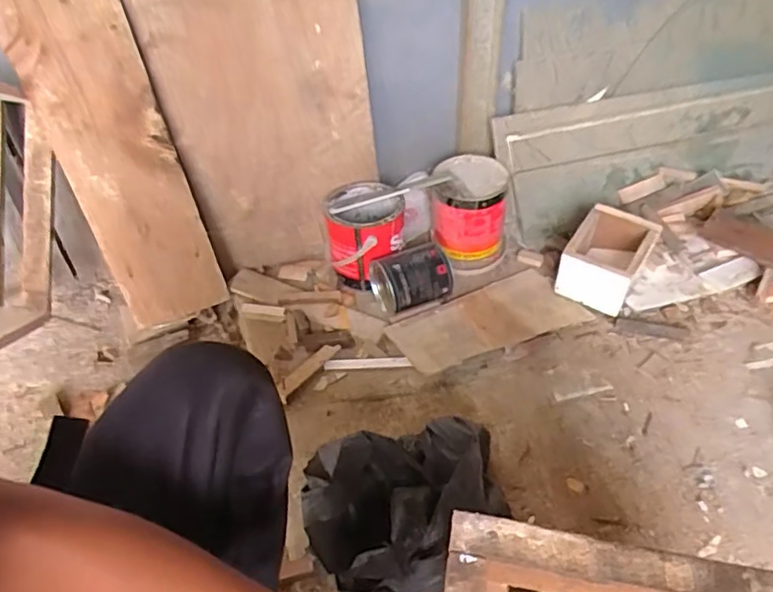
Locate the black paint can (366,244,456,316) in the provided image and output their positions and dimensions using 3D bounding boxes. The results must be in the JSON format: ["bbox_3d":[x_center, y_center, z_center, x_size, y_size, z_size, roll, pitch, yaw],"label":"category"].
[{"bbox_3d":[0.047,-0.035,1.107,0.130,0.095,0.109,-21,44,-19],"label":"black paint can"}]

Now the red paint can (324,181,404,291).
[{"bbox_3d":[-0.040,-0.115,1.163,0.148,0.158,0.159,-7,42,-5],"label":"red paint can"}]

